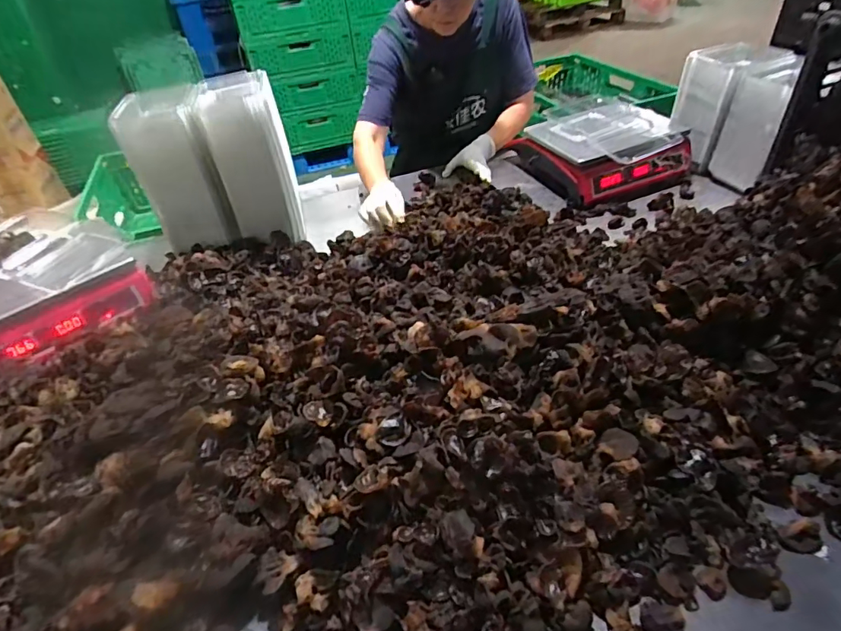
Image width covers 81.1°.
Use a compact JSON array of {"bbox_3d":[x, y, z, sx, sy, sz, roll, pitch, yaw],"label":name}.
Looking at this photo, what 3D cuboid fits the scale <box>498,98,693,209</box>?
[{"bbox_3d":[0.457,-0.415,1.234,0.350,0.144,0.338,-21,43,-16],"label":"scale"}]

